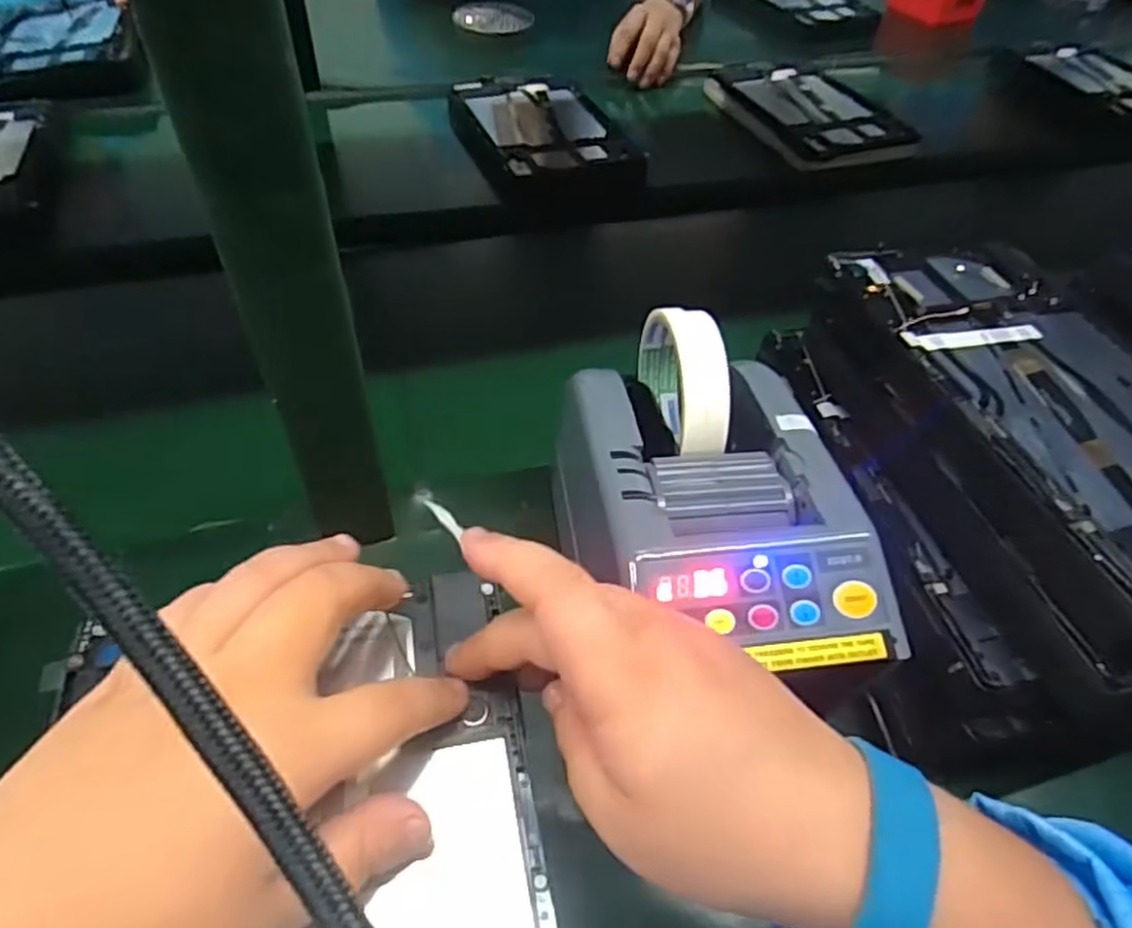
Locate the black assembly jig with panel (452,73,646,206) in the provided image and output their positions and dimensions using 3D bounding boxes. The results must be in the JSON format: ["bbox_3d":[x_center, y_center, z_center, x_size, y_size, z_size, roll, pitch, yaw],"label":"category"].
[{"bbox_3d":[-0.026,-0.372,0.802,0.176,0.046,0.246,-11,51,-12],"label":"black assembly jig with panel"}]

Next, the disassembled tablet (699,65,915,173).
[{"bbox_3d":[0.300,-0.441,0.873,0.164,0.023,0.260,-17,53,-10],"label":"disassembled tablet"}]

